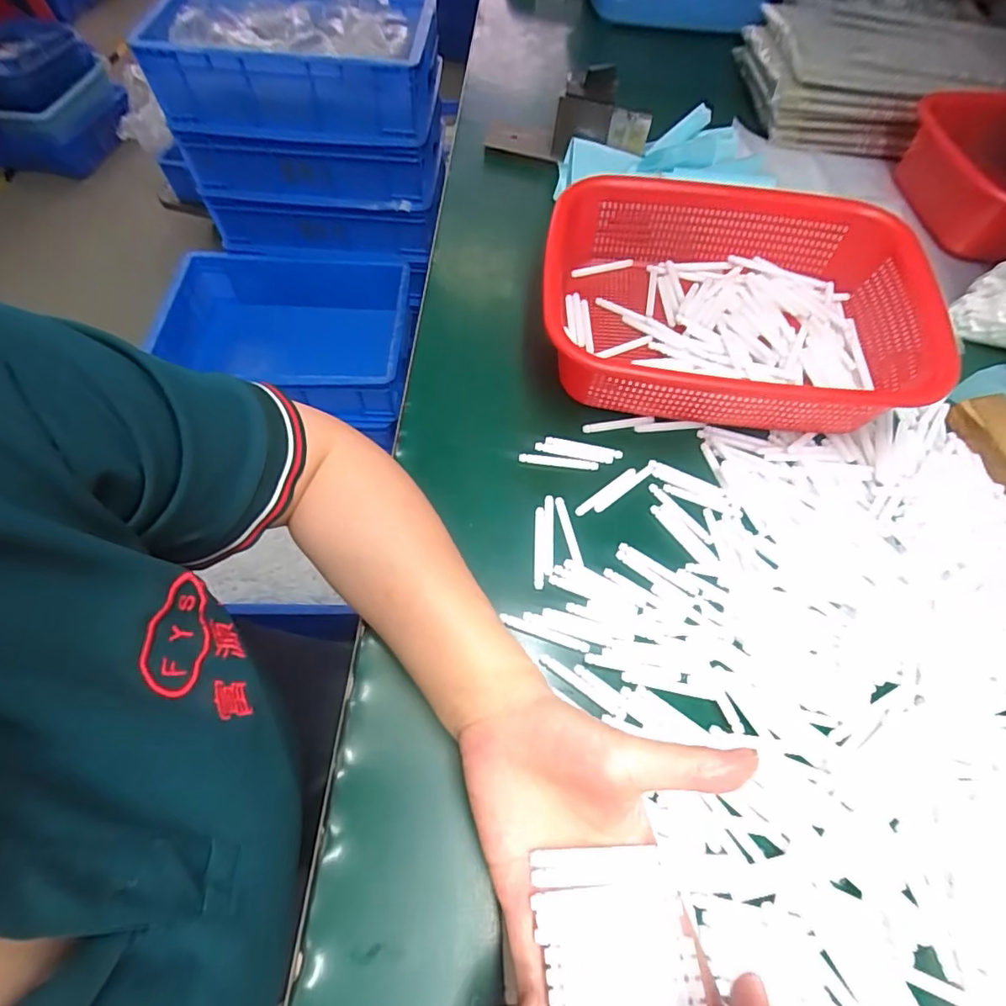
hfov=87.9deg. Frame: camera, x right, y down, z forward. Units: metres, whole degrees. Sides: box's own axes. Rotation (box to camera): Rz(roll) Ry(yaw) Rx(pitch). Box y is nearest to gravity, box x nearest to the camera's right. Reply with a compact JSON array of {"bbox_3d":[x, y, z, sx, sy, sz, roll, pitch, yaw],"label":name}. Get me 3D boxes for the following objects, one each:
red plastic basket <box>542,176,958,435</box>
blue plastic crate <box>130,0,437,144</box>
[{"bbox_3d":[0.183,-0.148,0.416,0.294,0.086,0.205,10,60,4],"label":"red plastic basket"},{"bbox_3d":[-0.313,-0.717,0.821,0.410,0.132,0.279,4,61,0],"label":"blue plastic crate"}]

